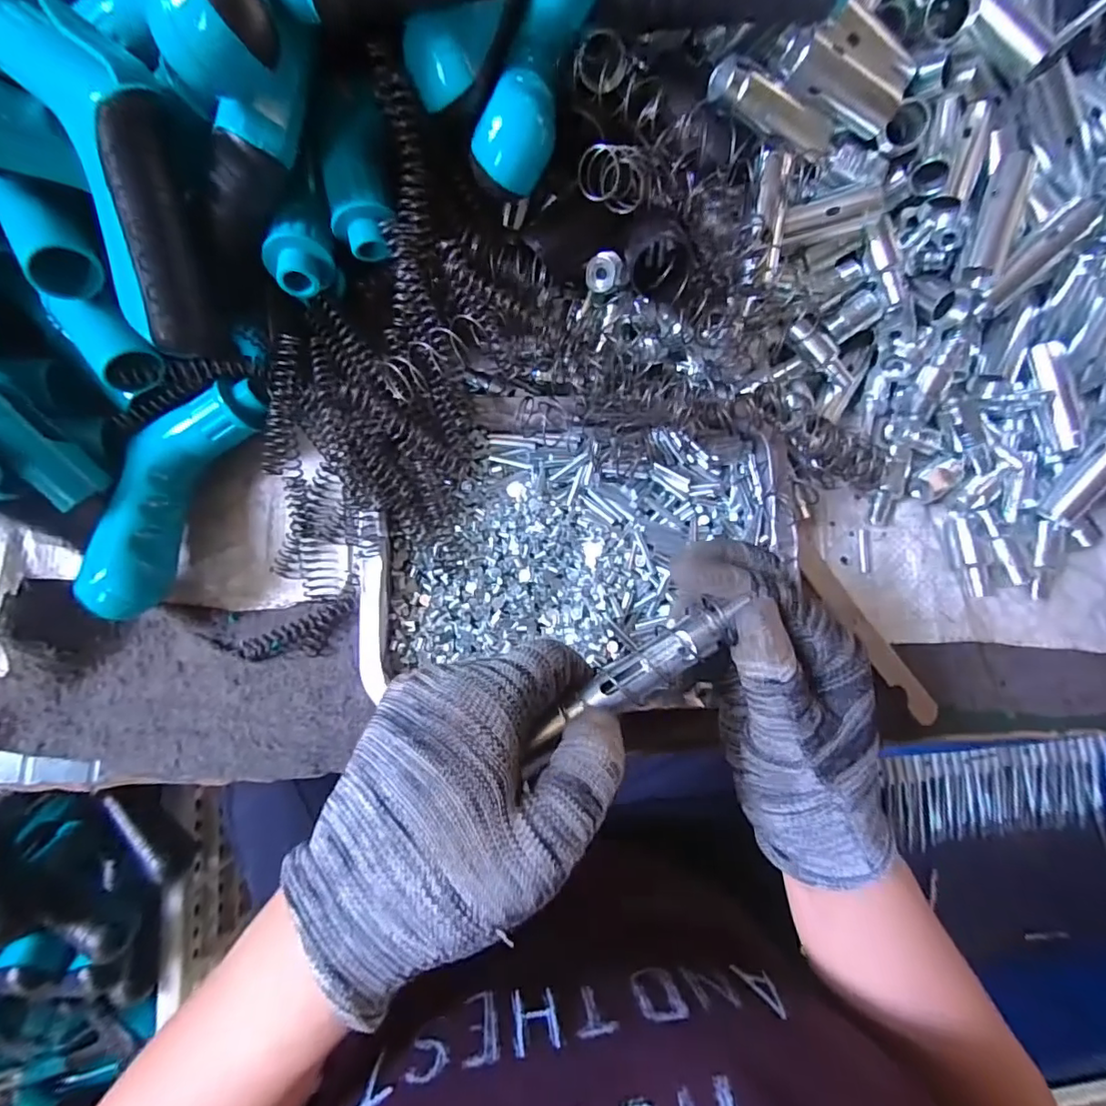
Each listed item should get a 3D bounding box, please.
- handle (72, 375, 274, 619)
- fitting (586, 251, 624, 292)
[{"bbox_3d":[-0.213,-0.035,0.301,0.059,0.034,0.141,24,80,-1],"label":"handle"},{"bbox_3d":[0.030,-0.167,0.328,0.022,0.011,0.022,6,108,20],"label":"fitting"}]

